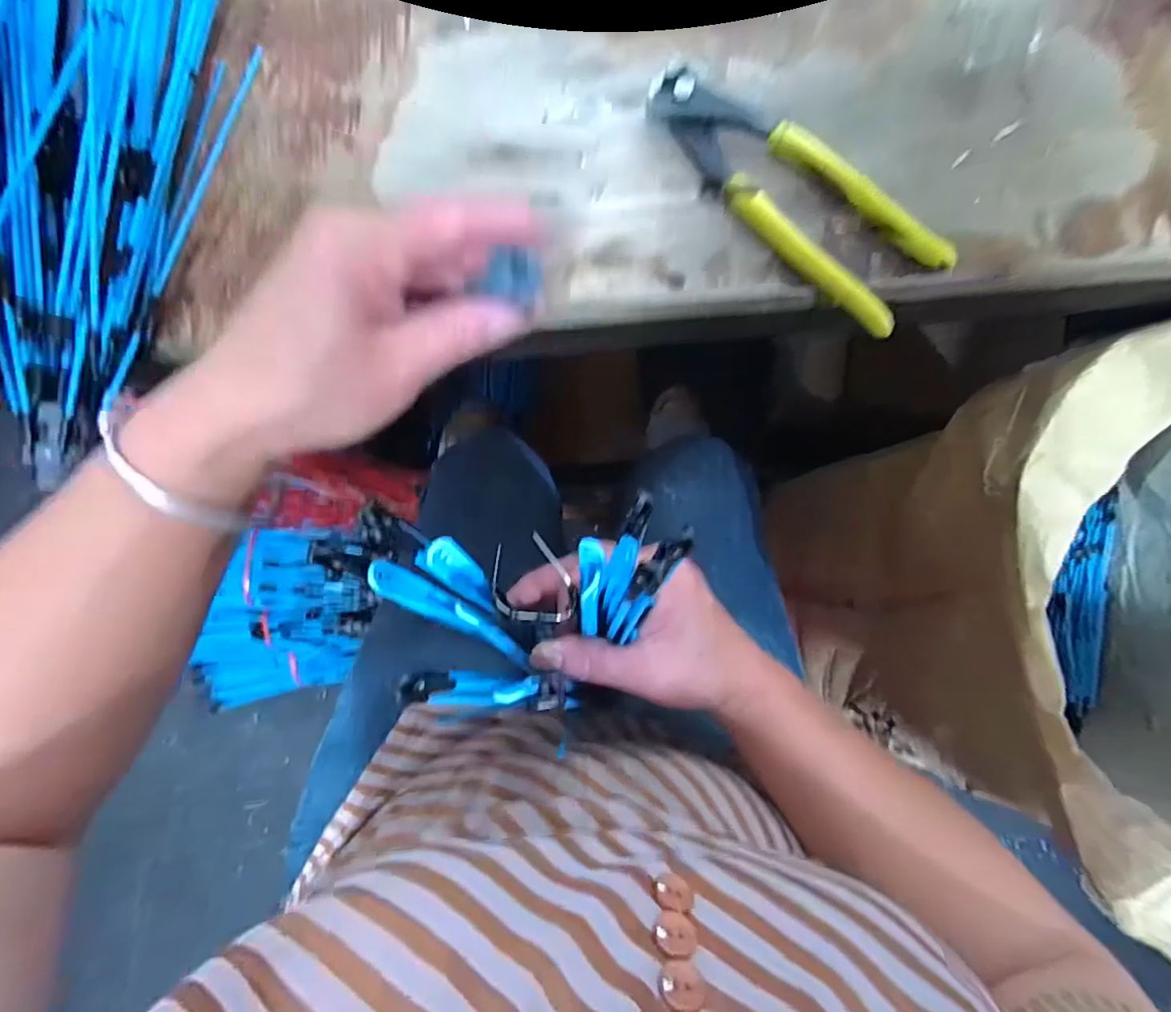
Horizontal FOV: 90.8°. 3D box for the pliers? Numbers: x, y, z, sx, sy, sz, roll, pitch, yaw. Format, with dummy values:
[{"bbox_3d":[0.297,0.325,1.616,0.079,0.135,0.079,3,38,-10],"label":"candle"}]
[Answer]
[{"bbox_3d":[0.096,-0.154,0.282,0.165,0.016,0.047,40,85,5],"label":"pliers"}]

